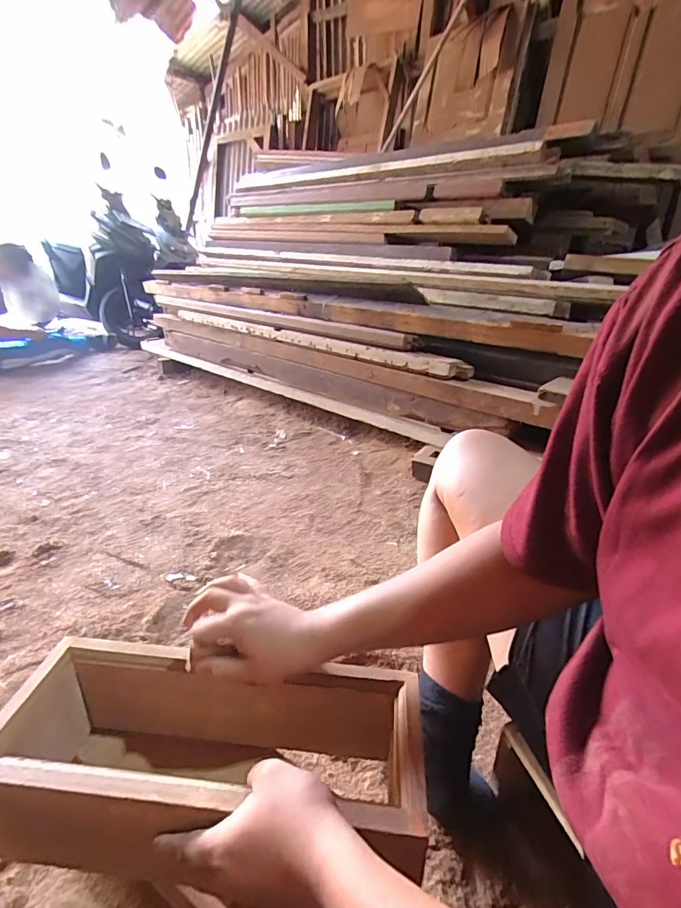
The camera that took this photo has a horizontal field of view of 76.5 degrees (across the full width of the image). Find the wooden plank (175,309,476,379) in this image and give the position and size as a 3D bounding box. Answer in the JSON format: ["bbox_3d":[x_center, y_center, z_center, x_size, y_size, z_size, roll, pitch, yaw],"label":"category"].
[{"bbox_3d":[-0.200,-0.482,1.781,1.536,0.076,0.050,23,33,35],"label":"wooden plank"}]

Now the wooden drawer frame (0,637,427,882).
[{"bbox_3d":[-0.120,0.298,0.425,0.388,0.146,0.146,-2,23,5],"label":"wooden drawer frame"}]

